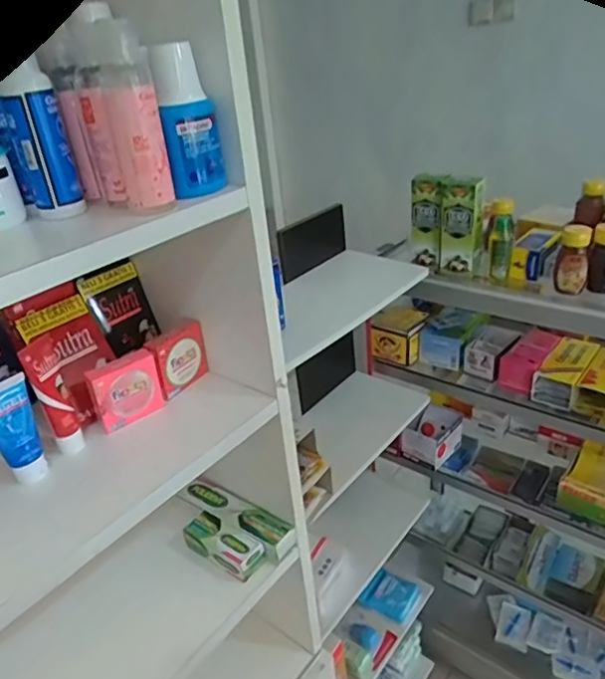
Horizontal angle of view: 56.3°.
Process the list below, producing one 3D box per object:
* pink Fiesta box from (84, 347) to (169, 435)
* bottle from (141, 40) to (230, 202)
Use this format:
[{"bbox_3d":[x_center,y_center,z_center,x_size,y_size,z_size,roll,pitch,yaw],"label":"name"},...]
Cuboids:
[{"bbox_3d":[-0.175,0.049,0.565,0.067,0.067,0.018,-28,32,-31],"label":"pink Fiesta box"},{"bbox_3d":[-0.092,-0.177,0.457,0.044,0.111,0.026,-8,28,-2],"label":"bottle"}]

